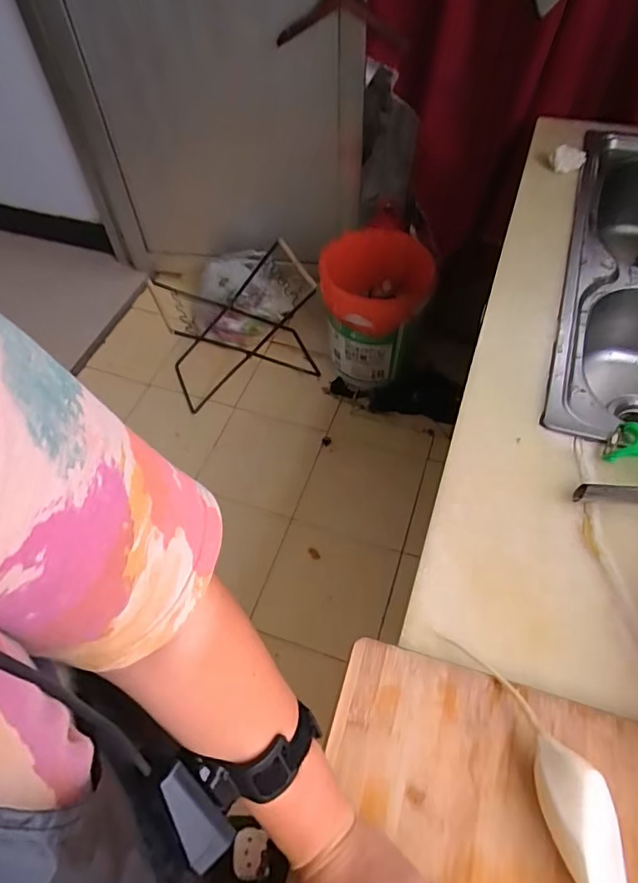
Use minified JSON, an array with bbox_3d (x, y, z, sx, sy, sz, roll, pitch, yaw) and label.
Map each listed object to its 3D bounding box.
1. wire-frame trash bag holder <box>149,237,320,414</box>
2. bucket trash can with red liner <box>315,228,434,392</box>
[{"bbox_3d":[-0.239,-0.353,1.576,0.413,0.326,0.302,-23,58,-13],"label":"wire-frame trash bag holder"},{"bbox_3d":[0.150,-0.356,1.541,0.252,0.399,0.247,-1,55,1],"label":"bucket trash can with red liner"}]

